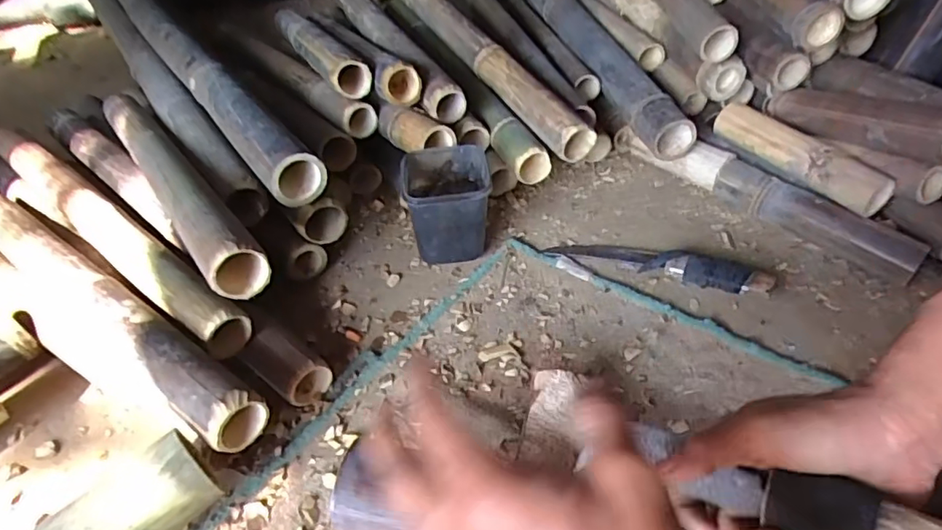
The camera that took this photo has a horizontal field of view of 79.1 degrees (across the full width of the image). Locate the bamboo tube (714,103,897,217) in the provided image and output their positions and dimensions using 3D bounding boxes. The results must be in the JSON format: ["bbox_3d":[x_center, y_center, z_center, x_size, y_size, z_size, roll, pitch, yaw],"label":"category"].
[{"bbox_3d":[0.442,-0.149,0.781,0.049,0.058,0.243,-25,47,-19],"label":"bamboo tube"}]

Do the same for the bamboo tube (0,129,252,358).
[{"bbox_3d":[-0.487,-0.049,0.758,0.593,0.055,0.069,29,53,30],"label":"bamboo tube"}]

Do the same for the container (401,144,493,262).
[{"bbox_3d":[-0.031,-0.075,0.780,0.110,0.129,0.119,-5,44,1],"label":"container"}]

